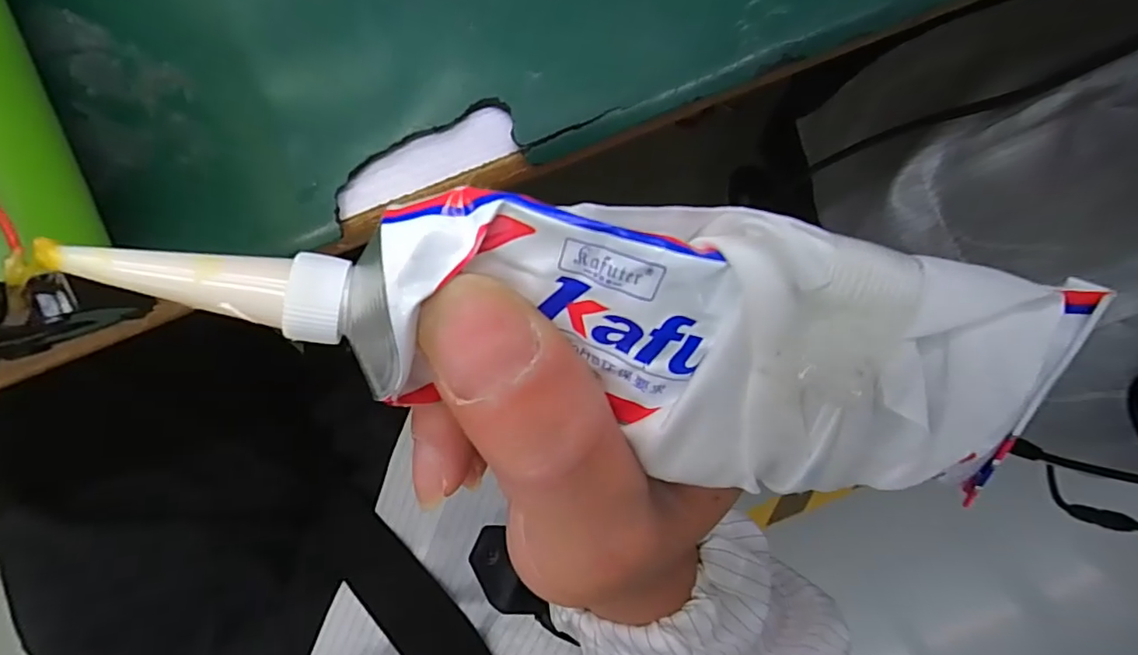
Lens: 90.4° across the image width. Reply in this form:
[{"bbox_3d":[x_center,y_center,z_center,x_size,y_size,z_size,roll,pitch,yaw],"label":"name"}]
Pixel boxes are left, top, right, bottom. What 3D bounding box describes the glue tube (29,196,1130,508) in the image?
[{"bbox_3d":[0.010,0.003,0.087,0.151,0.019,0.044,9,96,-9],"label":"glue tube"}]

